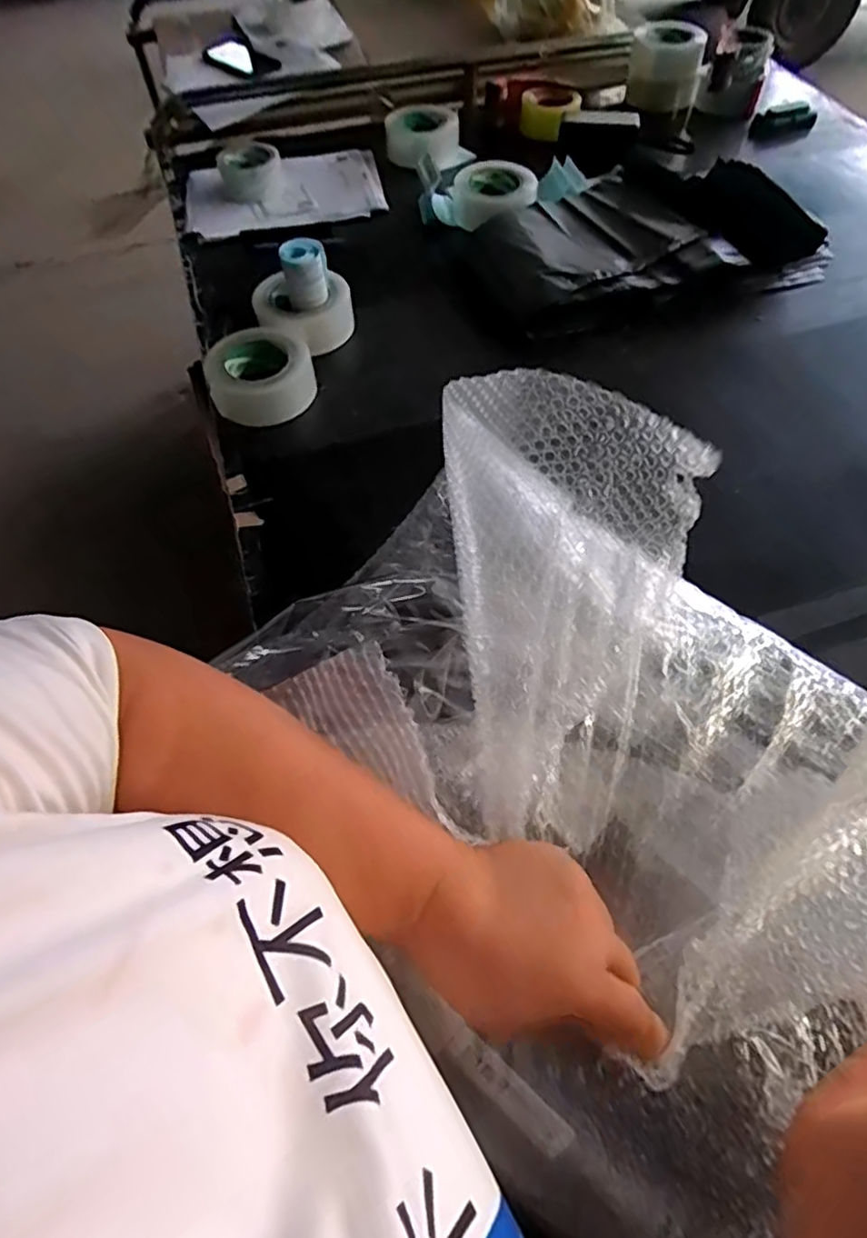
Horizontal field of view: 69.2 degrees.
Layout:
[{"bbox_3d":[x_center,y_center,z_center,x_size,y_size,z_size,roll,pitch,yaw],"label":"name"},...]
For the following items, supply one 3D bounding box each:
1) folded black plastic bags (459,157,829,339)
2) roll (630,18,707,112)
[{"bbox_3d":[0.281,-0.515,0.861,0.465,0.076,0.264,-18,62,-8],"label":"folded black plastic bags"},{"bbox_3d":[0.391,-0.935,1.058,0.118,0.094,0.122,14,62,9],"label":"roll"}]

